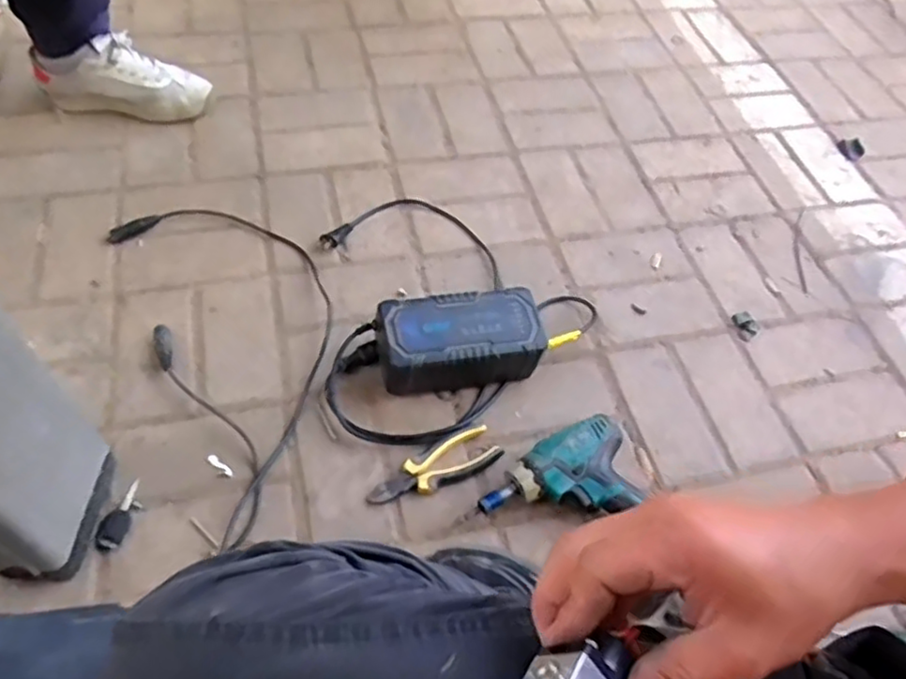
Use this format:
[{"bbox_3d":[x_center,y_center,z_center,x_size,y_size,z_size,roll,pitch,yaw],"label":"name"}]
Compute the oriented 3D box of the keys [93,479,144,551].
[{"bbox_3d":[-0.351,0.185,0.709,0.030,0.015,0.076,19,55,6],"label":"keys"}]

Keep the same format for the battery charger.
[{"bbox_3d":[0.008,0.005,0.826,0.197,0.087,0.099,-9,58,-12],"label":"battery charger"}]

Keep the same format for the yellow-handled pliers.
[{"bbox_3d":[-0.020,0.148,0.762,0.157,0.019,0.047,-23,61,-22],"label":"yellow-handled pliers"}]

